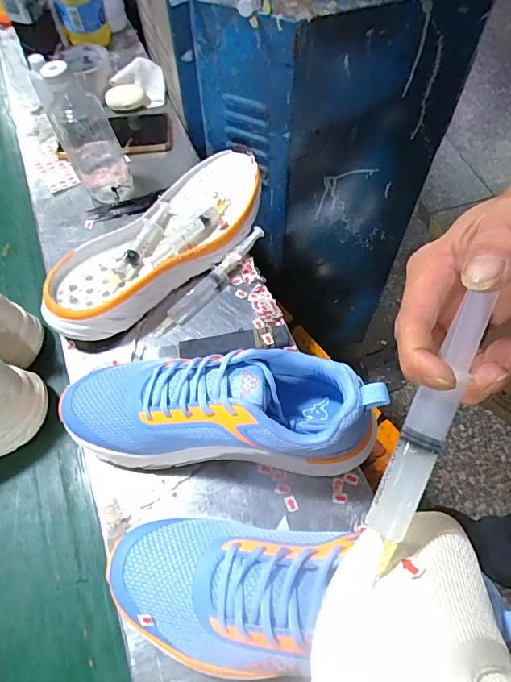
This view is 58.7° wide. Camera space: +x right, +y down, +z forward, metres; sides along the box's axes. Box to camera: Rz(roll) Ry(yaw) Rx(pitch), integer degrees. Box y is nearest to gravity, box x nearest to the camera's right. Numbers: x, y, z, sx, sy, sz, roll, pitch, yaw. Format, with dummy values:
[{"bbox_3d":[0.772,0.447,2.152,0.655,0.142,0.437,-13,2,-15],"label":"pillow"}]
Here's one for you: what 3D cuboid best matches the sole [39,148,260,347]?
[{"bbox_3d":[-0.106,-0.112,0.542,0.116,0.058,0.310,38,67,20],"label":"sole"}]

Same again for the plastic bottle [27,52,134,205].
[{"bbox_3d":[-0.204,-0.248,0.560,0.072,0.168,0.063,-22,62,-11],"label":"plastic bottle"}]

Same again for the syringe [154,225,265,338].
[{"bbox_3d":[-0.048,-0.071,0.529,0.021,0.022,0.178,36,67,20],"label":"syringe"}]

